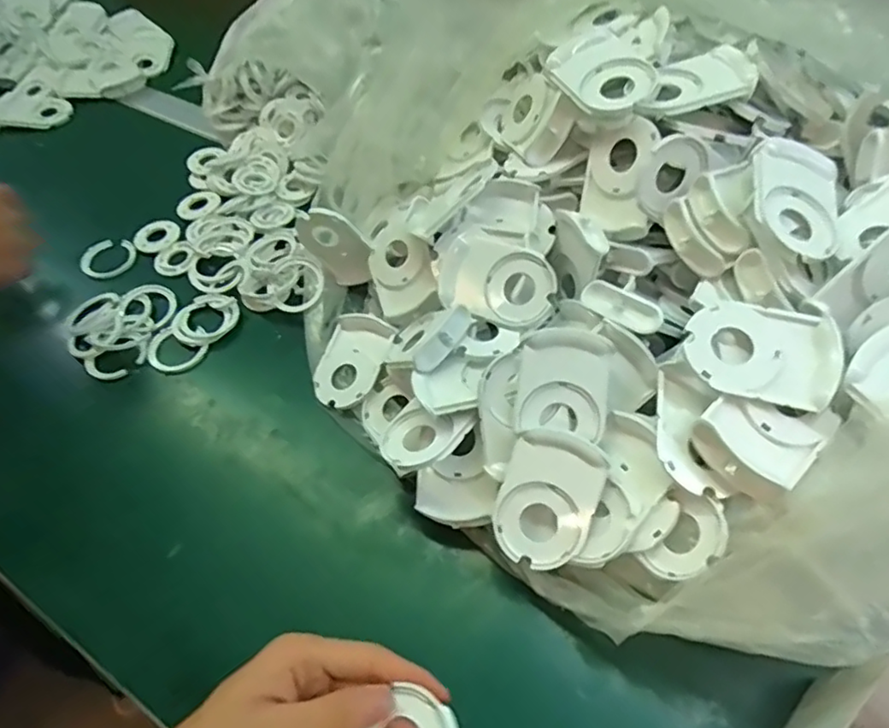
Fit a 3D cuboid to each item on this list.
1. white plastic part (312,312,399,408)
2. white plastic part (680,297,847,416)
[{"bbox_3d":[-0.076,-0.001,0.498,0.061,0.017,0.081,11,67,26],"label":"white plastic part"},{"bbox_3d":[0.181,-0.014,0.345,0.078,0.016,0.070,13,57,13],"label":"white plastic part"}]

